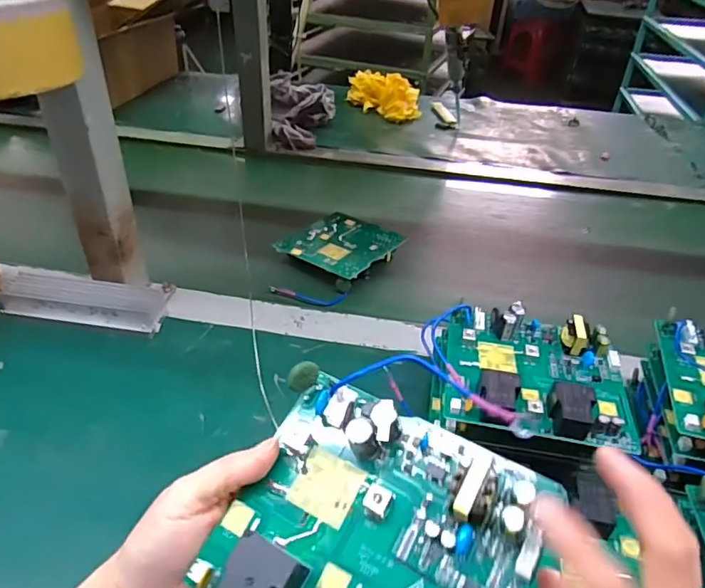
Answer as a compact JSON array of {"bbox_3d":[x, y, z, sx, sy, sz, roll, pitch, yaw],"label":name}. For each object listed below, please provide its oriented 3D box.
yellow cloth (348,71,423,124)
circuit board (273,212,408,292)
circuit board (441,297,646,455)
[{"bbox_3d":[0.069,-0.421,1.103,0.087,0.070,0.167,-25,45,-33],"label":"yellow cloth"},{"bbox_3d":[-0.014,-0.057,0.650,0.109,0.027,0.127,25,42,27],"label":"circuit board"},{"bbox_3d":[0.136,0.058,0.386,0.129,0.033,0.117,7,37,5],"label":"circuit board"}]

